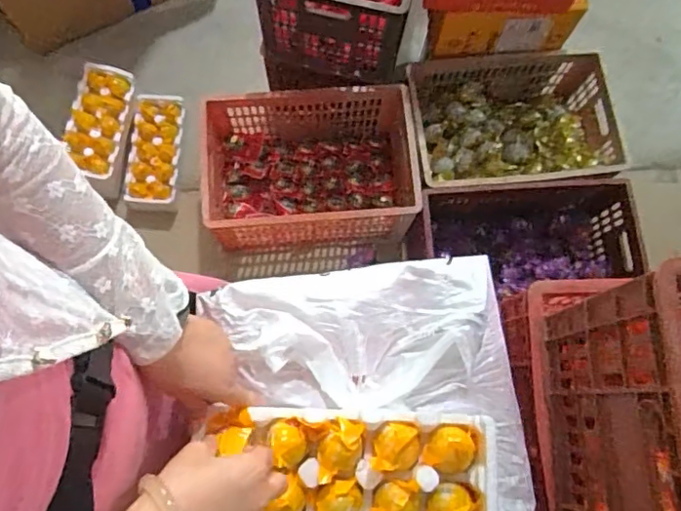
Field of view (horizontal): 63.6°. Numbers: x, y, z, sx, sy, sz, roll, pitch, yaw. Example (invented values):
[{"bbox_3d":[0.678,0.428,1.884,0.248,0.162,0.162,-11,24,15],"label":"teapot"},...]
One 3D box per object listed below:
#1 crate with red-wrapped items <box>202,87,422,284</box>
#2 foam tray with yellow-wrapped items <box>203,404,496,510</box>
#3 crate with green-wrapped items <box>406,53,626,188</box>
[{"bbox_3d":[-0.086,-0.200,1.333,0.509,0.229,0.318,-2,76,-2],"label":"crate with red-wrapped items"},{"bbox_3d":[0.012,0.210,0.522,0.259,0.044,0.118,2,77,0],"label":"foam tray with yellow-wrapped items"},{"bbox_3d":[0.396,-0.293,1.314,0.447,0.192,0.318,1,76,-2],"label":"crate with green-wrapped items"}]

